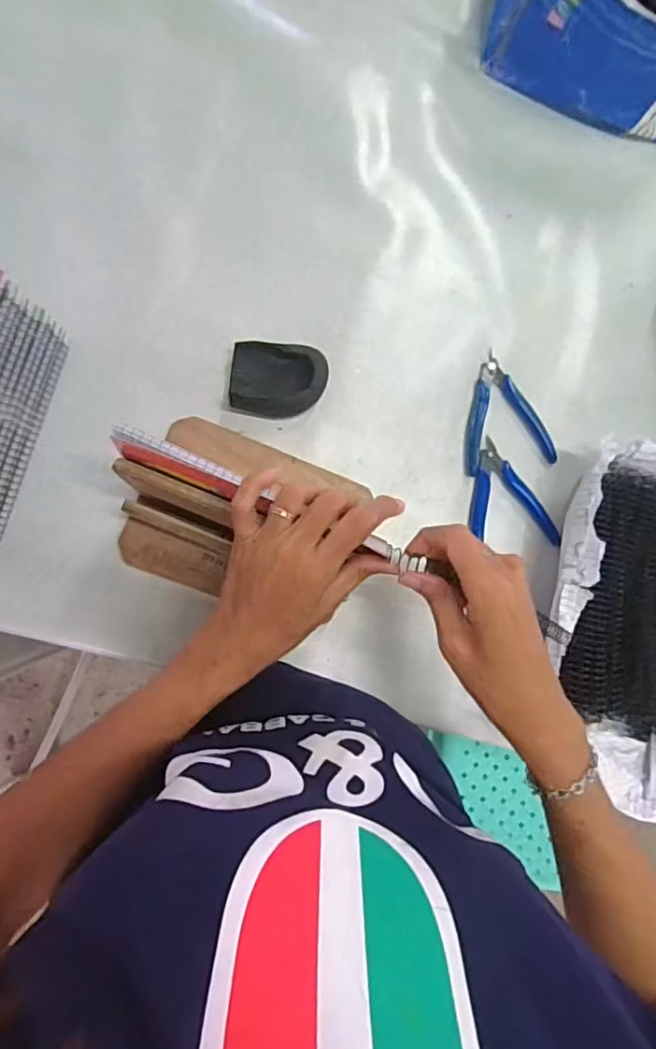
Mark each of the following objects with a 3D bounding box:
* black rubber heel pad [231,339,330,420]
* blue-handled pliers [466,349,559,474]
[{"bbox_3d":[-0.045,-0.131,0.527,0.085,0.021,0.064,2,84,-7],"label":"black rubber heel pad"},{"bbox_3d":[0.172,-0.114,0.571,0.090,0.006,0.119,-10,86,-8],"label":"blue-handled pliers"}]

